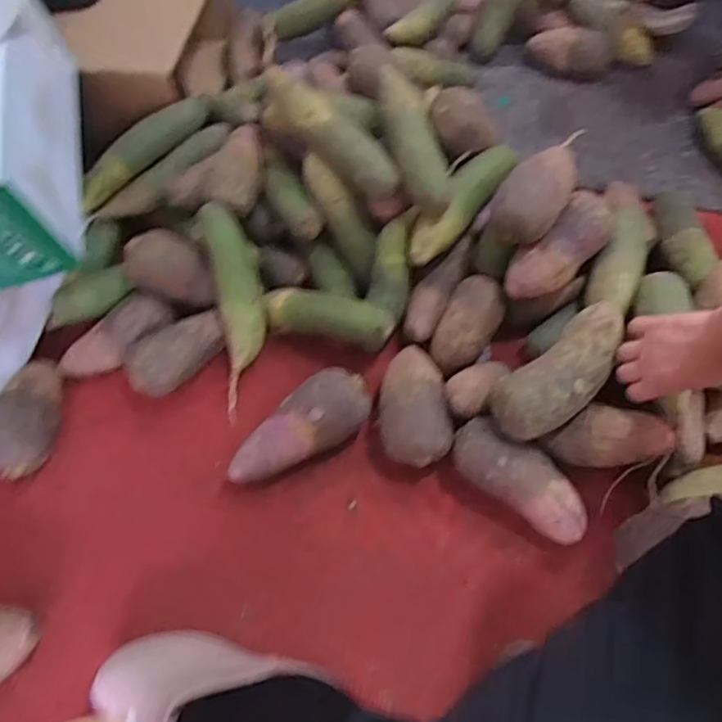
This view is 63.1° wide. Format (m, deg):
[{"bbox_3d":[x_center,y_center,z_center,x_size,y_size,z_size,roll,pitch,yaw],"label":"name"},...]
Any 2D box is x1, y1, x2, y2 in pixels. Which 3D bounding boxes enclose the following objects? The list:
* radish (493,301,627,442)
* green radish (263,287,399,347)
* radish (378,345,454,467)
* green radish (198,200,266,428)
[{"bbox_3d":[0.223,0.013,0.643,0.186,0.060,0.078,-38,67,-18],"label":"radish"},{"bbox_3d":[-0.043,-0.057,0.745,0.172,0.058,0.050,17,63,10],"label":"green radish"},{"bbox_3d":[0.060,0.042,0.682,0.078,0.068,0.146,-6,61,-2],"label":"radish"},{"bbox_3d":[-0.156,-0.070,0.750,0.063,0.071,0.260,-8,86,-3],"label":"green radish"}]

